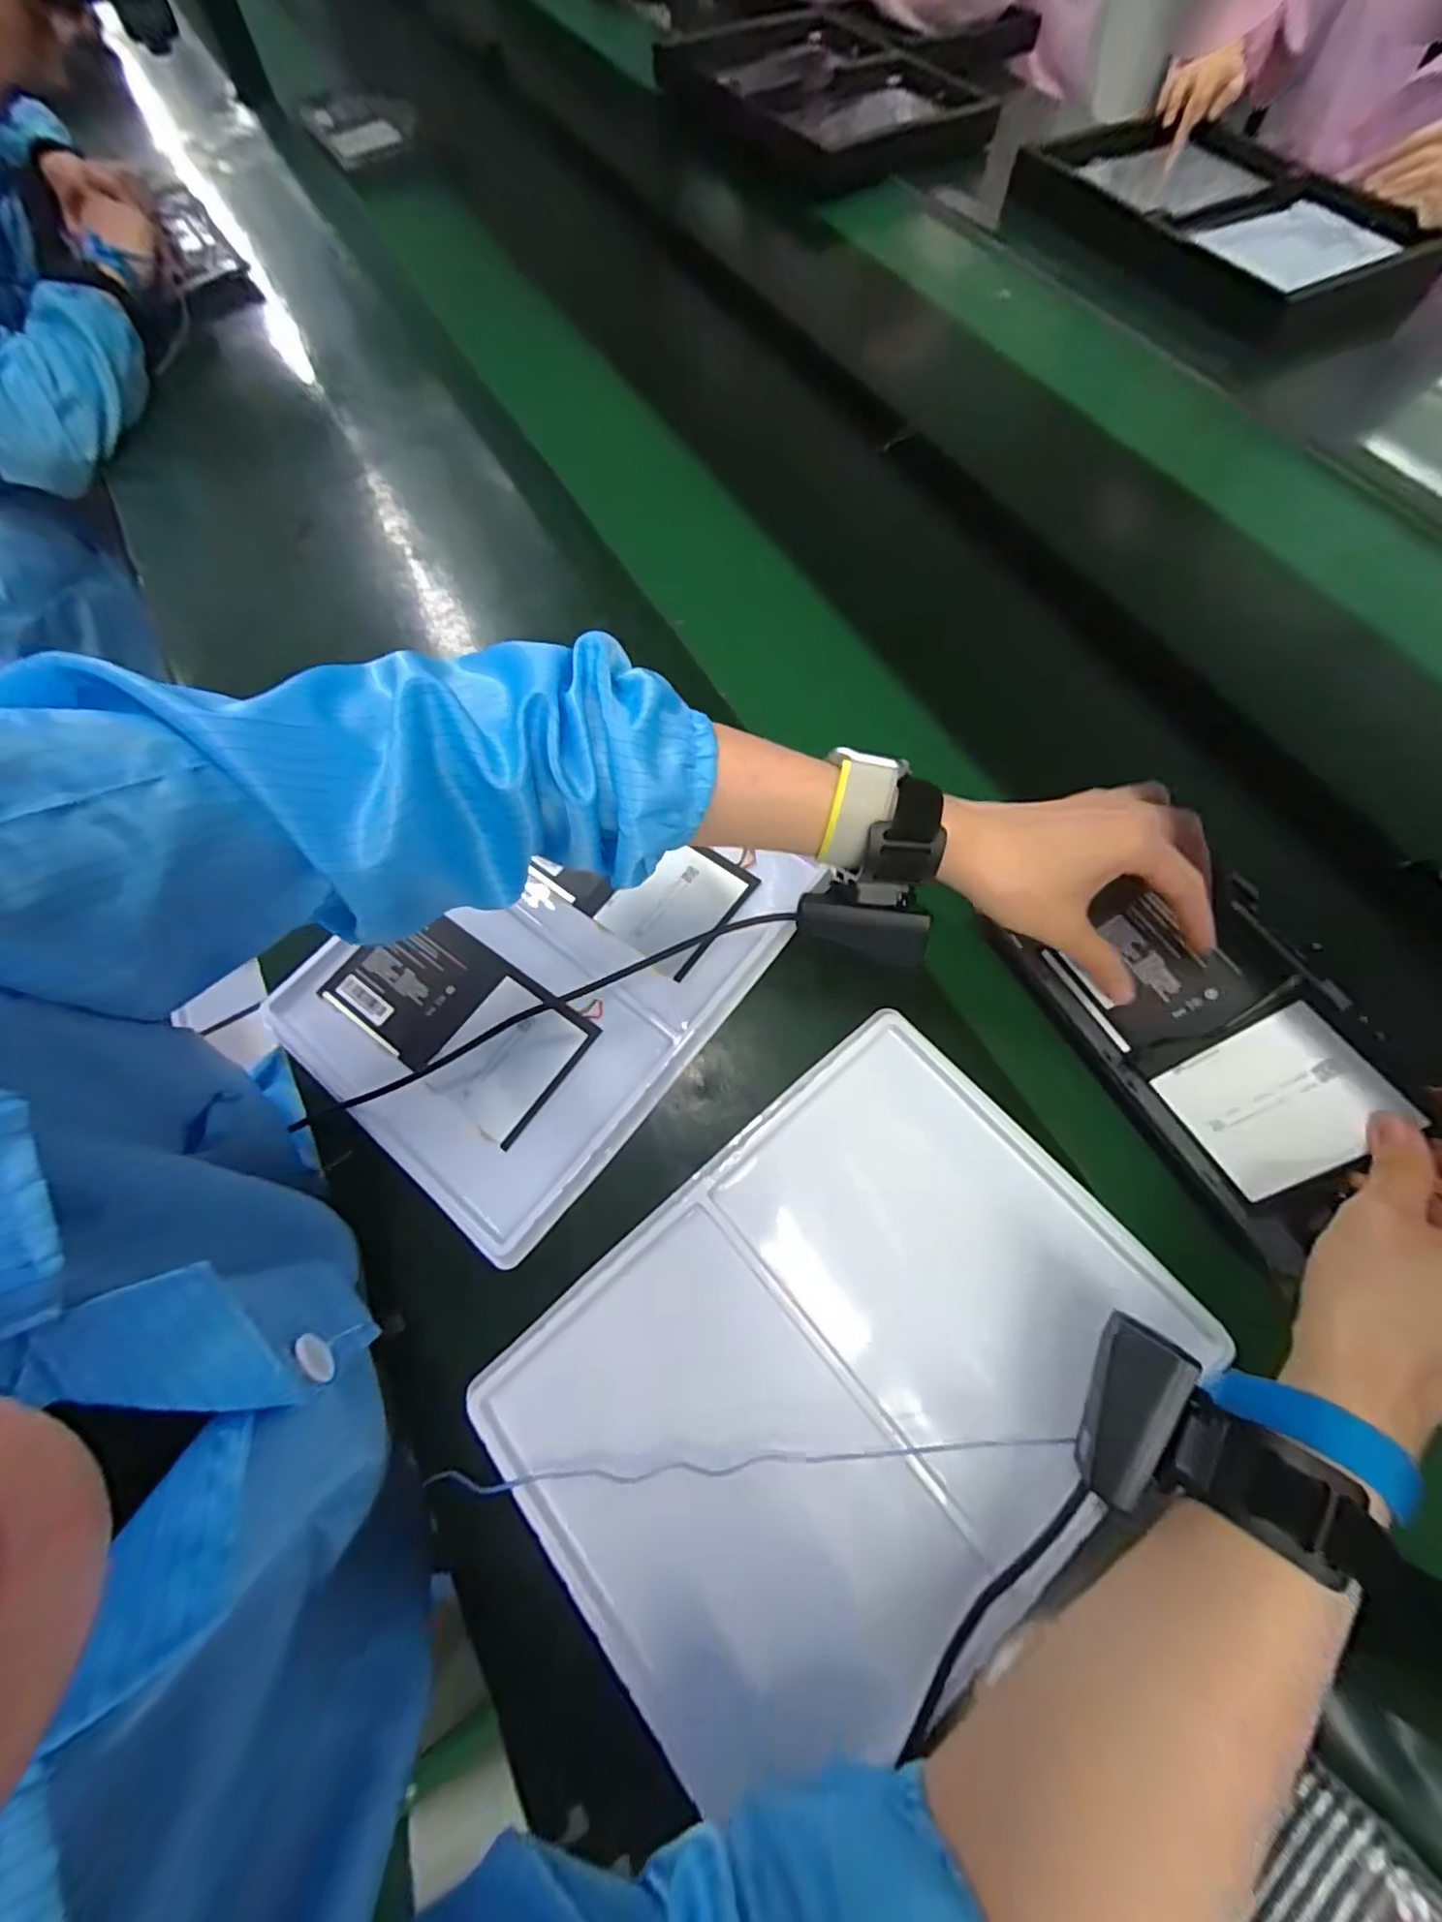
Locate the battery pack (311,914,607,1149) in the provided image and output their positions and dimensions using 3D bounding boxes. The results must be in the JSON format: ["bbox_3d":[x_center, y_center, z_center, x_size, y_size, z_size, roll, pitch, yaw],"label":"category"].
[{"bbox_3d":[-0.173,0.034,0.407,0.169,0.010,0.092,34,74,12],"label":"battery pack"}]

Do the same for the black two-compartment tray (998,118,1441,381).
[{"bbox_3d":[0.606,-0.900,0.755,0.362,0.033,0.480,-23,72,-8],"label":"black two-compartment tray"}]

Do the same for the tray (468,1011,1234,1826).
[{"bbox_3d":[0.060,0.209,0.328,0.322,0.033,0.226,-40,70,-10],"label":"tray"}]

